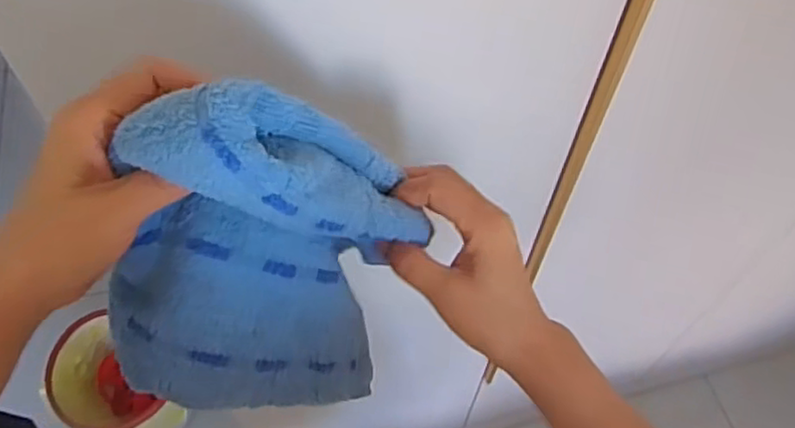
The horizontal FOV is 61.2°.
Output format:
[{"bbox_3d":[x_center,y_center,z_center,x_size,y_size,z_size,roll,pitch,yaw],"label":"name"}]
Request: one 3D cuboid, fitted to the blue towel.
[{"bbox_3d":[-0.060,0.026,0.327,0.159,0.196,0.079,-17,60,-12],"label":"blue towel"}]

